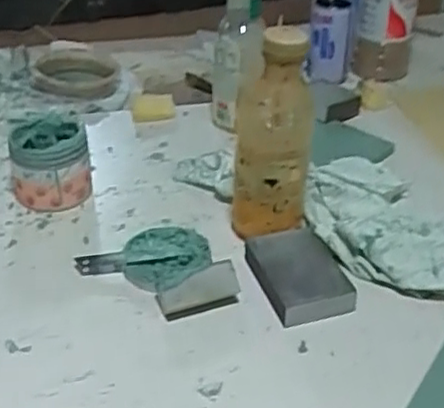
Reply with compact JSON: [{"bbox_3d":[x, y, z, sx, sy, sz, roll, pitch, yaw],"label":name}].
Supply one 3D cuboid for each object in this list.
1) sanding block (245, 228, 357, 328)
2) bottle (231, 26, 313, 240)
[{"bbox_3d":[0.070,0.064,0.629,0.076,0.028,0.106,-9,36,-14],"label":"sanding block"},{"bbox_3d":[0.049,-0.066,0.646,0.070,0.194,0.079,4,35,3],"label":"bottle"}]

